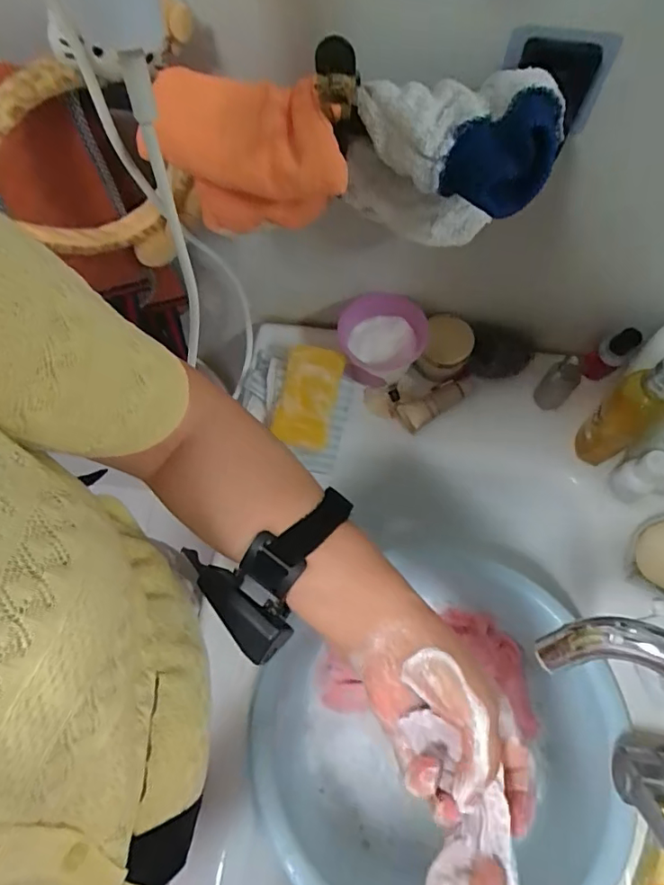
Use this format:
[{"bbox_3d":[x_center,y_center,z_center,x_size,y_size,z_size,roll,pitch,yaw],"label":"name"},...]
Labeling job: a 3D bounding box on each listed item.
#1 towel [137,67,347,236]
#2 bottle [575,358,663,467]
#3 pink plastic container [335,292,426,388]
[{"bbox_3d":[-0.046,-0.182,0.352,0.119,0.102,0.050,18,68,8],"label":"towel"},{"bbox_3d":[0.273,-0.028,0.493,0.037,0.155,0.046,-39,72,-15],"label":"bottle"},{"bbox_3d":[0.051,-0.105,0.562,0.086,0.060,0.074,-1,66,-1],"label":"pink plastic container"}]

